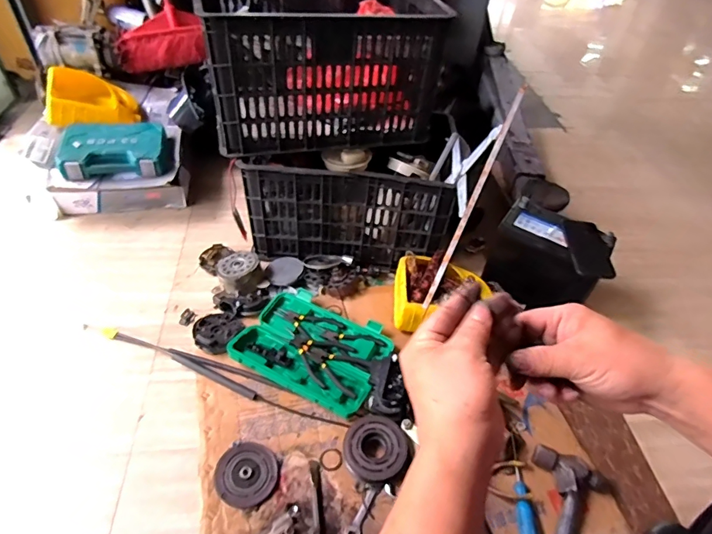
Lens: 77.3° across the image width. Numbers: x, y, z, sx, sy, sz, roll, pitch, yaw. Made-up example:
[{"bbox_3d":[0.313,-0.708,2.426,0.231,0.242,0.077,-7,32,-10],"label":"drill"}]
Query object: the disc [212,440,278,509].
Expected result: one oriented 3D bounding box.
[{"bbox_3d":[-0.184,0.348,0.751,0.100,0.027,0.100,3,46,-3],"label":"disc"}]

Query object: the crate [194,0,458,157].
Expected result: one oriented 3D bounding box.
[{"bbox_3d":[-0.086,-0.482,1.017,0.473,0.260,0.356,-6,47,-11],"label":"crate"}]

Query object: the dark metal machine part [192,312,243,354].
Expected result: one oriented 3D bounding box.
[{"bbox_3d":[-0.298,0.130,0.935,0.099,0.026,0.098,19,48,12],"label":"dark metal machine part"}]

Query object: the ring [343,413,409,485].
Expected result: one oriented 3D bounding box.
[{"bbox_3d":[0.032,0.315,0.772,0.114,0.038,0.107,3,46,-3],"label":"ring"}]

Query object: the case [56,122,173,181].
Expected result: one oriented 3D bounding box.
[{"bbox_3d":[-0.619,-0.305,1.153,0.271,0.074,0.198,-4,47,-10],"label":"case"}]

